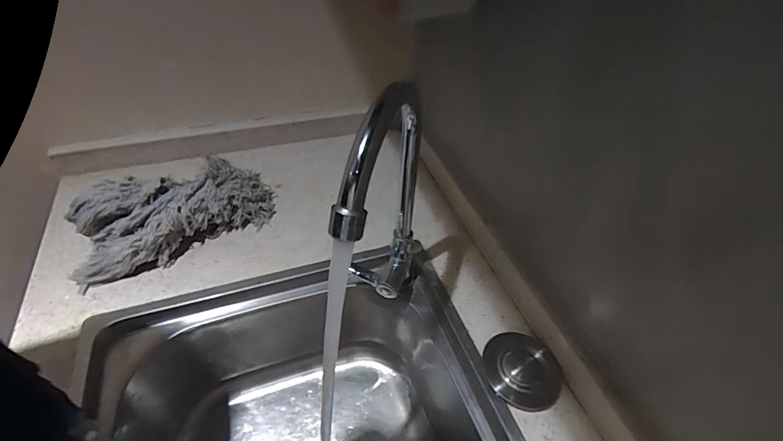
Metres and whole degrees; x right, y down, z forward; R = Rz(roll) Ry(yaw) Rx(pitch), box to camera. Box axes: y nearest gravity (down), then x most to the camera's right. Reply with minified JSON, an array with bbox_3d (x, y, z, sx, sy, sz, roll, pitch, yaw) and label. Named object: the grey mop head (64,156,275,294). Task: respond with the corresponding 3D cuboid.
[{"bbox_3d":[-0.292,-0.013,0.559,0.259,0.086,0.097,-23,51,-23],"label":"grey mop head"}]

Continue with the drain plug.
[{"bbox_3d":[0.145,0.162,0.454,0.082,0.024,0.083,12,46,8],"label":"drain plug"}]

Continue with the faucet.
[{"bbox_3d":[-0.010,0.026,0.391,0.054,0.284,0.165,6,47,2],"label":"faucet"}]

